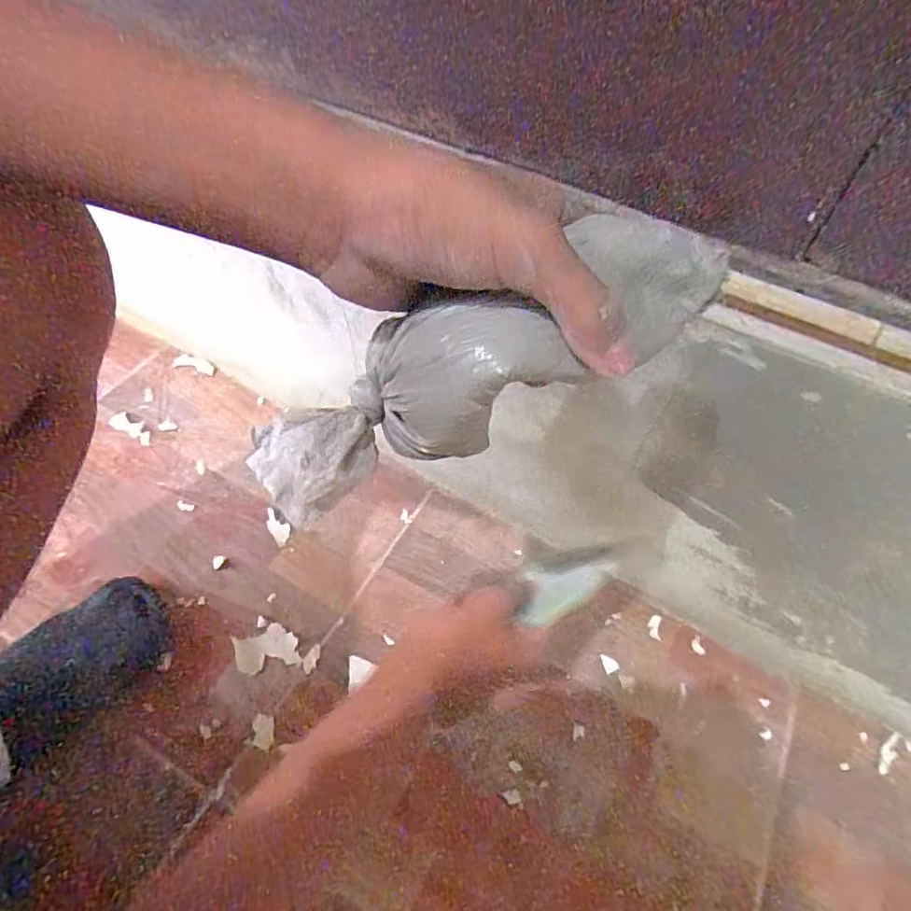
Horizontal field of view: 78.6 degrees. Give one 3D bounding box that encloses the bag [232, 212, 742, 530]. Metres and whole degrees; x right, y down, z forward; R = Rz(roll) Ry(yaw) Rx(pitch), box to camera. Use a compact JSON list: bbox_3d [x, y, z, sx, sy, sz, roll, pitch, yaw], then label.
[{"bbox_3d":[0.010,-0.036,0.217,0.193,0.051,0.056,-26,59,6],"label":"bag"}]

